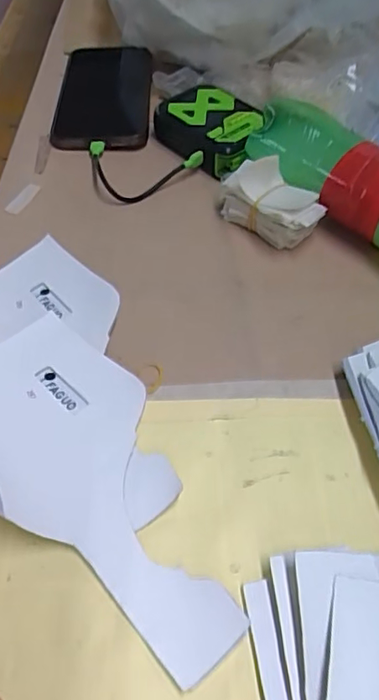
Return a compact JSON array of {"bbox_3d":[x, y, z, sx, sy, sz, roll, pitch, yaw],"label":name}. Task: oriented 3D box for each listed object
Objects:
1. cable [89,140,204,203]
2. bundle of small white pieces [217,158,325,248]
[{"bbox_3d":[-0.033,-0.146,0.418,0.080,0.022,0.072,-12,52,-10],"label":"cable"},{"bbox_3d":[0.055,-0.099,0.363,0.065,0.050,0.034,38,60,26],"label":"bundle of small white pieces"}]

